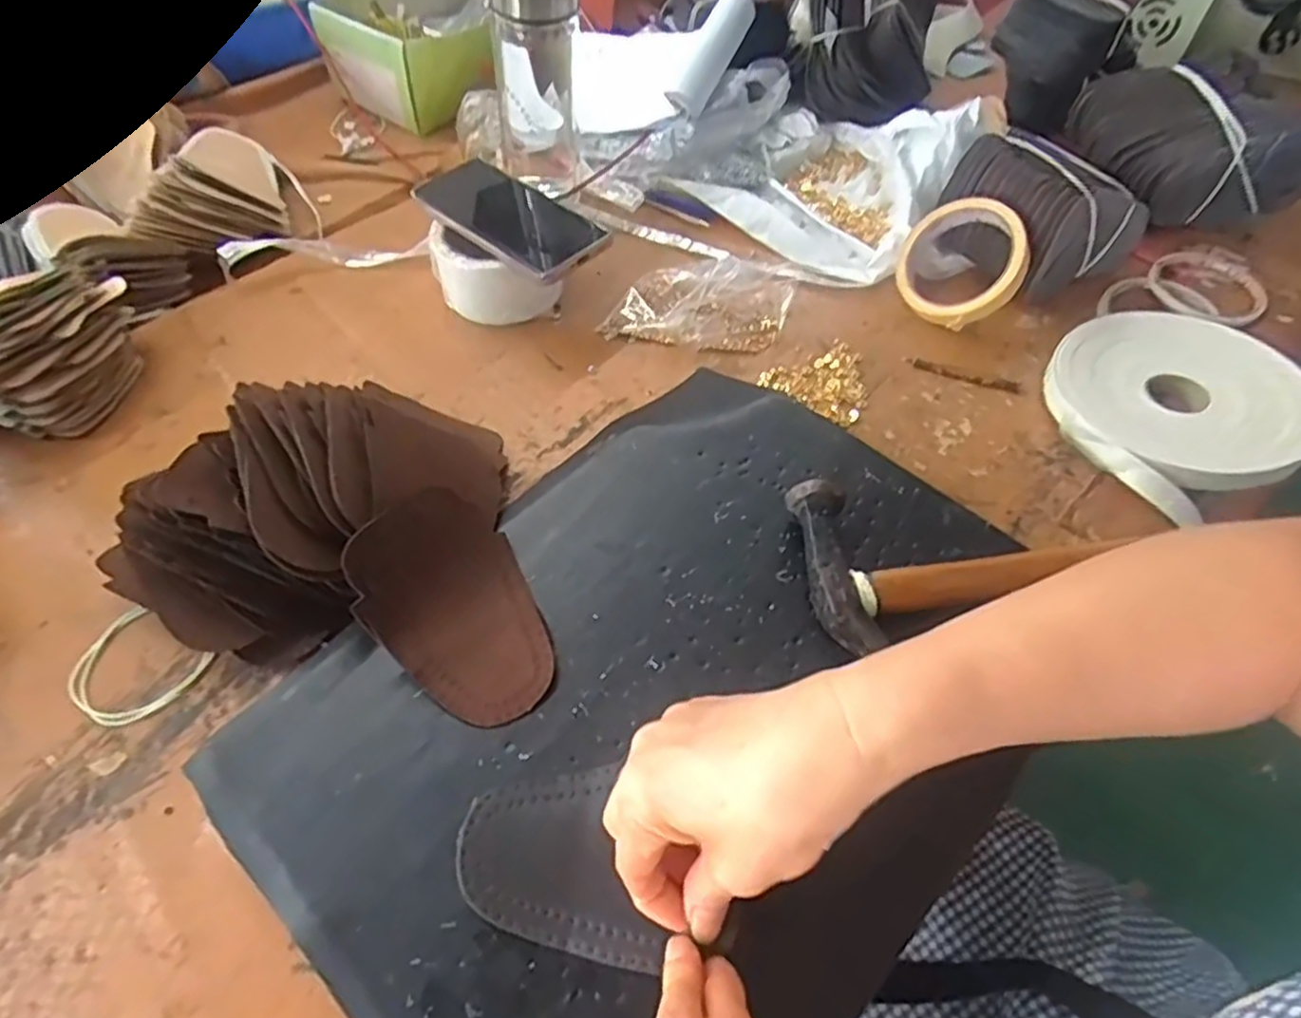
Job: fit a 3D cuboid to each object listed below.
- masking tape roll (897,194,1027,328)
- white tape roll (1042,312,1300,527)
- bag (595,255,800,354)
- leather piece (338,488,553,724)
[{"bbox_3d":[0.243,-0.192,0.564,0.096,0.036,0.096,-3,84,34],"label":"masking tape roll"},{"bbox_3d":[0.367,-0.080,0.504,0.178,0.041,0.154,-35,62,-22],"label":"white tape roll"},{"bbox_3d":[0.042,-0.177,0.584,0.139,0.027,0.106,11,56,8],"label":"bag"},{"bbox_3d":[-0.104,0.050,0.386,0.084,0.052,0.123,-33,61,-21],"label":"leather piece"}]

